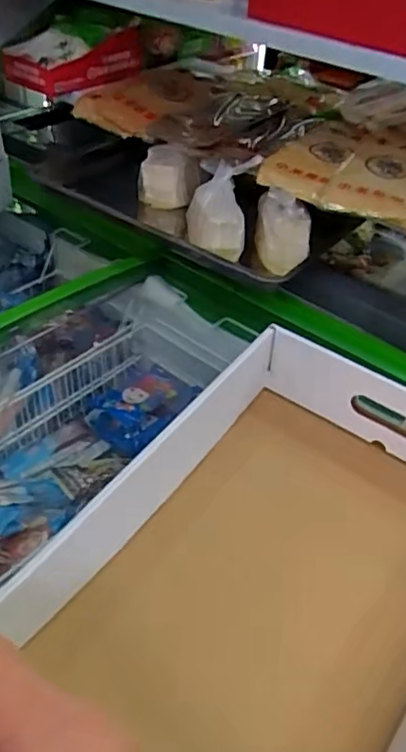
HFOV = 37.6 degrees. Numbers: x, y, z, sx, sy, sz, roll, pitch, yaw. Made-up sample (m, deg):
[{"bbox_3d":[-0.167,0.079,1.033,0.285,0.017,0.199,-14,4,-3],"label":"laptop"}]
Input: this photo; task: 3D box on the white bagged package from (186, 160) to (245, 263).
[{"bbox_3d":[0.022,-0.285,1.043,0.084,0.121,0.149,-7,43,-14],"label":"white bagged package"}]

